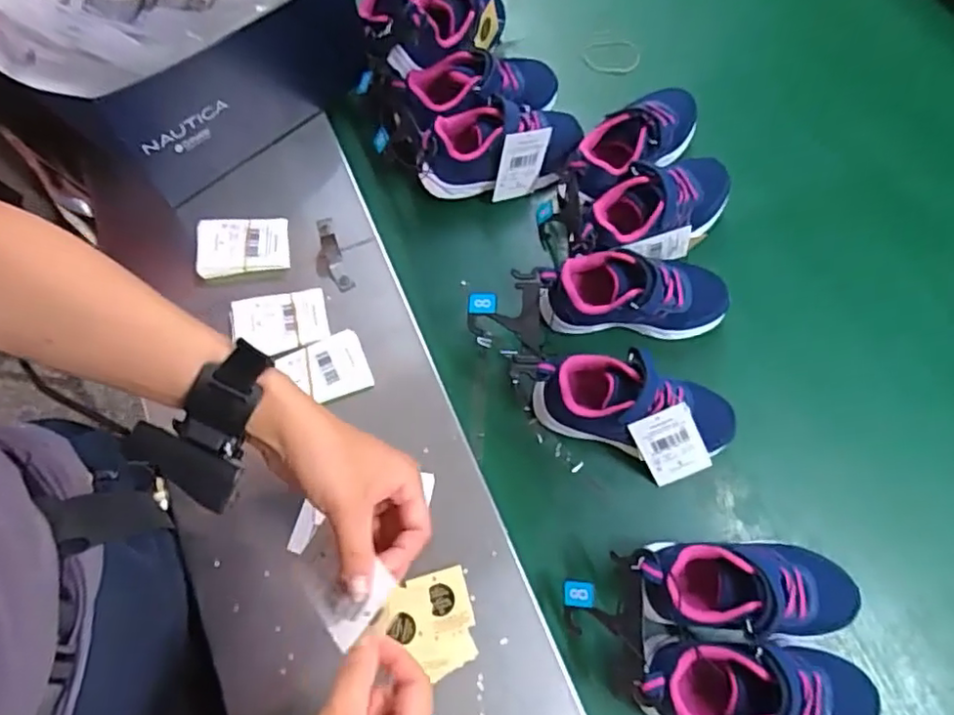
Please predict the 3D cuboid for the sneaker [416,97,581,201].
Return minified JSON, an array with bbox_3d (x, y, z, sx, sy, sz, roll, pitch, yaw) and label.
[{"bbox_3d":[0.025,-0.206,0.604,0.170,0.066,0.079,-13,69,-6],"label":"sneaker"}]

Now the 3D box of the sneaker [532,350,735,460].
[{"bbox_3d":[0.134,0.040,0.525,0.168,0.072,0.064,15,69,5],"label":"sneaker"}]

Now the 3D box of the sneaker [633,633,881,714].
[{"bbox_3d":[0.205,0.249,0.459,0.183,0.076,0.068,3,69,1],"label":"sneaker"}]

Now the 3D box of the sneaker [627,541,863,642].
[{"bbox_3d":[0.208,0.182,0.483,0.170,0.070,0.072,-2,69,-1],"label":"sneaker"}]

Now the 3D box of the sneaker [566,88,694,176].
[{"bbox_3d":[0.158,-0.213,0.609,0.158,0.054,0.060,-43,75,-15],"label":"sneaker"}]

